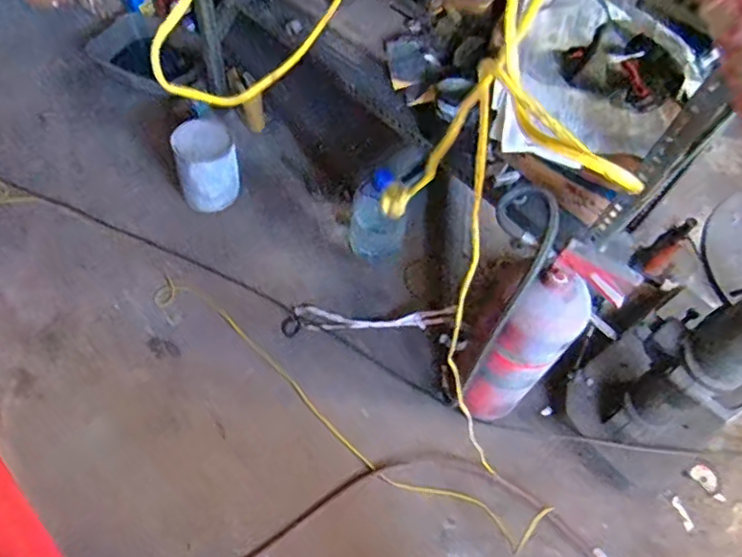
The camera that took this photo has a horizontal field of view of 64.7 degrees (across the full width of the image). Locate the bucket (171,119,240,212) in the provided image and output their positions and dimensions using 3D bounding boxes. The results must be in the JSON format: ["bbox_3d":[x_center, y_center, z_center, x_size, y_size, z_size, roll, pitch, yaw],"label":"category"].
[{"bbox_3d":[-0.457,-0.310,1.657,0.163,0.209,0.153,1,59,-2],"label":"bucket"}]

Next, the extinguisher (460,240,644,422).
[{"bbox_3d":[0.310,0.135,1.125,0.131,0.565,0.109,-31,65,-19],"label":"extinguisher"}]

